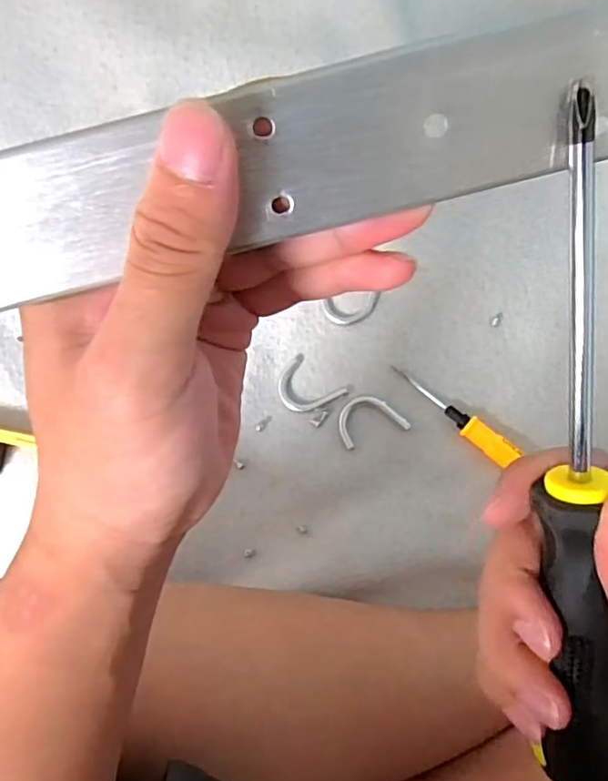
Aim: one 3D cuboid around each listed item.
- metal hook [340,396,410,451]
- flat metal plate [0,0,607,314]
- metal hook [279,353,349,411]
[{"bbox_3d":[0.043,0.018,0.378,0.044,0.006,0.030,-19,80,-2],"label":"metal hook"},{"bbox_3d":[-0.041,-0.041,0.132,0.266,0.006,0.032,-14,116,2],"label":"flat metal plate"},{"bbox_3d":[0.002,-0.001,0.387,0.042,0.006,0.033,41,83,7],"label":"metal hook"}]

